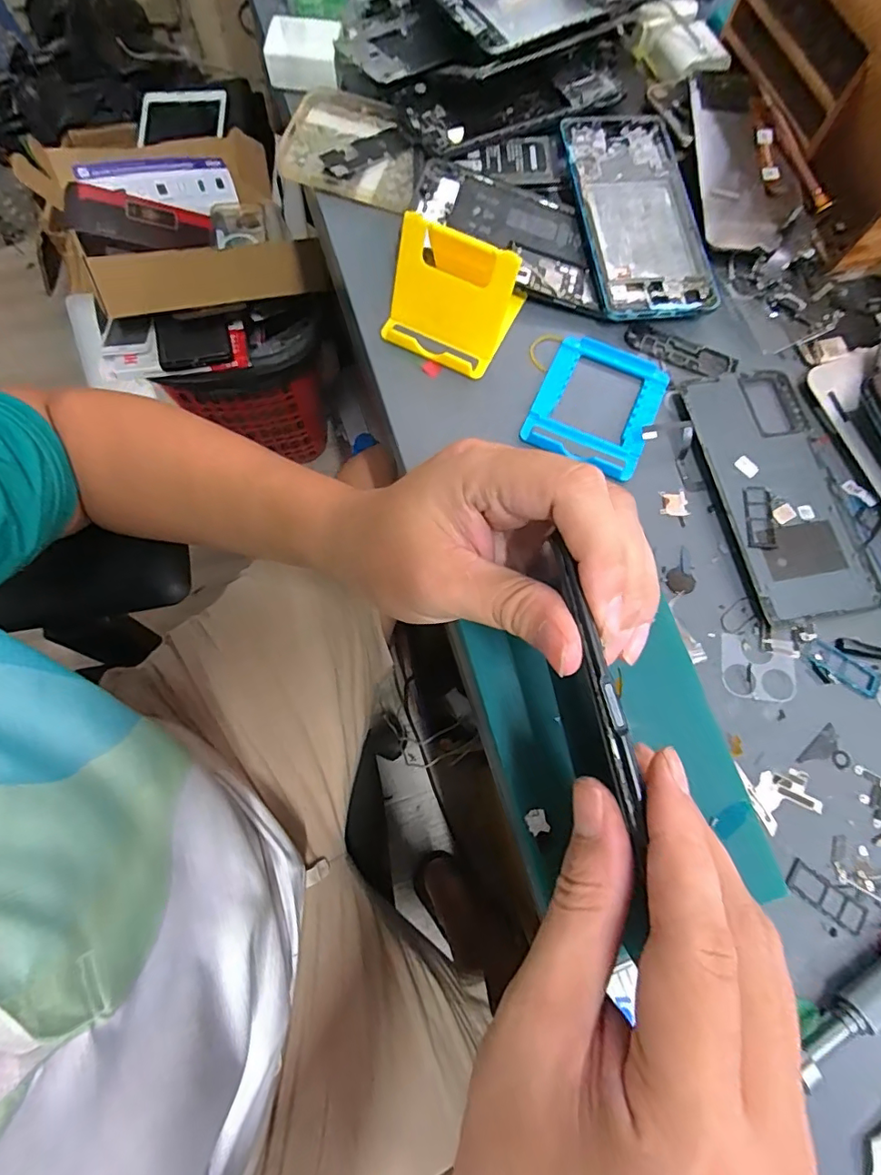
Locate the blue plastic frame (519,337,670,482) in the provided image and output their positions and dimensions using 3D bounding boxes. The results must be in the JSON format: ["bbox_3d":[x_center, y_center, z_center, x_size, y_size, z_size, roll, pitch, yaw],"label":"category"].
[{"bbox_3d":[0.096,-0.113,0.314,0.071,0.006,0.087,24,74,4],"label":"blue plastic frame"}]

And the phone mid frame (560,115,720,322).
[{"bbox_3d":[0.132,-0.251,0.341,0.077,0.009,0.163,-7,74,-5],"label":"phone mid frame"}]

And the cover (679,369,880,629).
[{"bbox_3d":[0.198,-0.059,0.297,0.072,0.004,0.156,-10,74,-6],"label":"cover"}]

